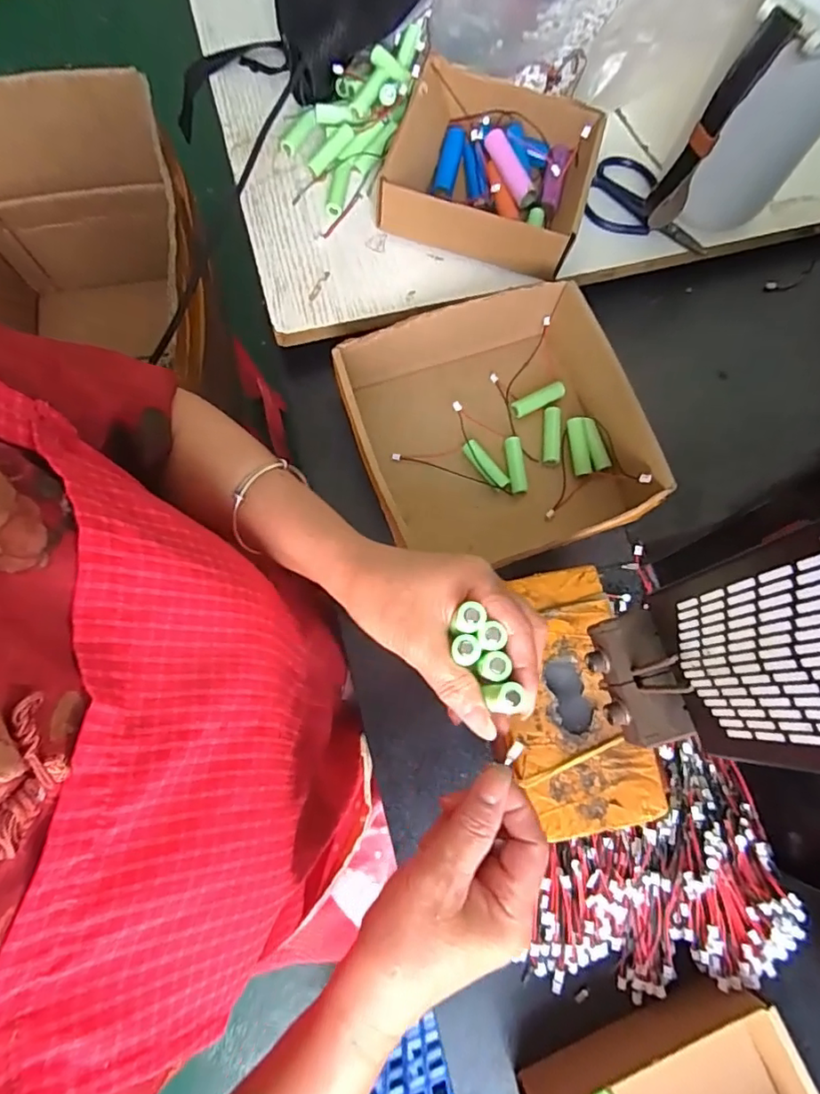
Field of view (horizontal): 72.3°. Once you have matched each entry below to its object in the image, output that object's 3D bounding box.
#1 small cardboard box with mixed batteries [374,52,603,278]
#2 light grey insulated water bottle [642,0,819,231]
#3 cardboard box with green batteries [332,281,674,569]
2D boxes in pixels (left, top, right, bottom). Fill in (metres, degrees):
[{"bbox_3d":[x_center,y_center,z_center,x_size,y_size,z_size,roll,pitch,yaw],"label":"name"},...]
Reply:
[{"bbox_3d":[0.063,-0.322,0.479,0.176,0.053,0.145,18,76,2],"label":"small cardboard box with mixed batteries"},{"bbox_3d":[0.264,-0.330,0.397,0.092,0.207,0.097,33,77,6],"label":"light grey insulated water bottle"},{"bbox_3d":[0.066,-0.095,0.458,0.209,0.074,0.192,-16,77,-6],"label":"cardboard box with green batteries"}]

